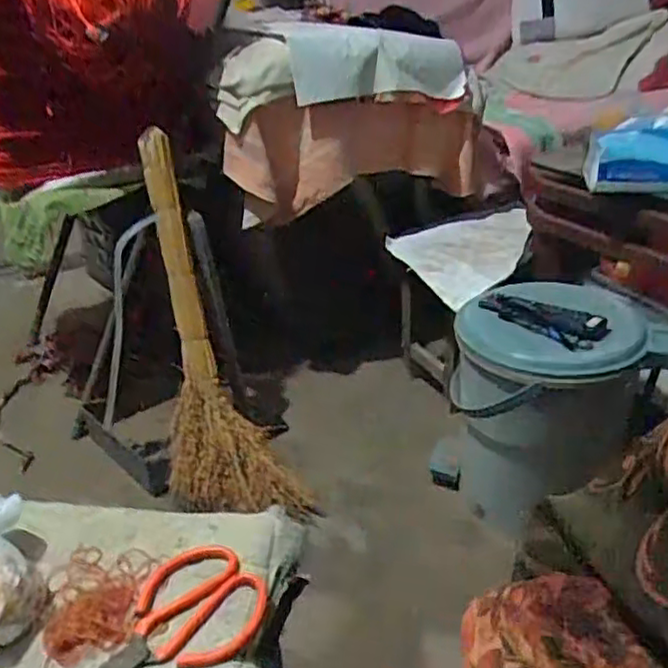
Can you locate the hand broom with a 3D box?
[{"bbox_3d":[-0.209,-0.003,1.100,0.187,0.598,0.107,-13,1,-22],"label":"hand broom"}]

